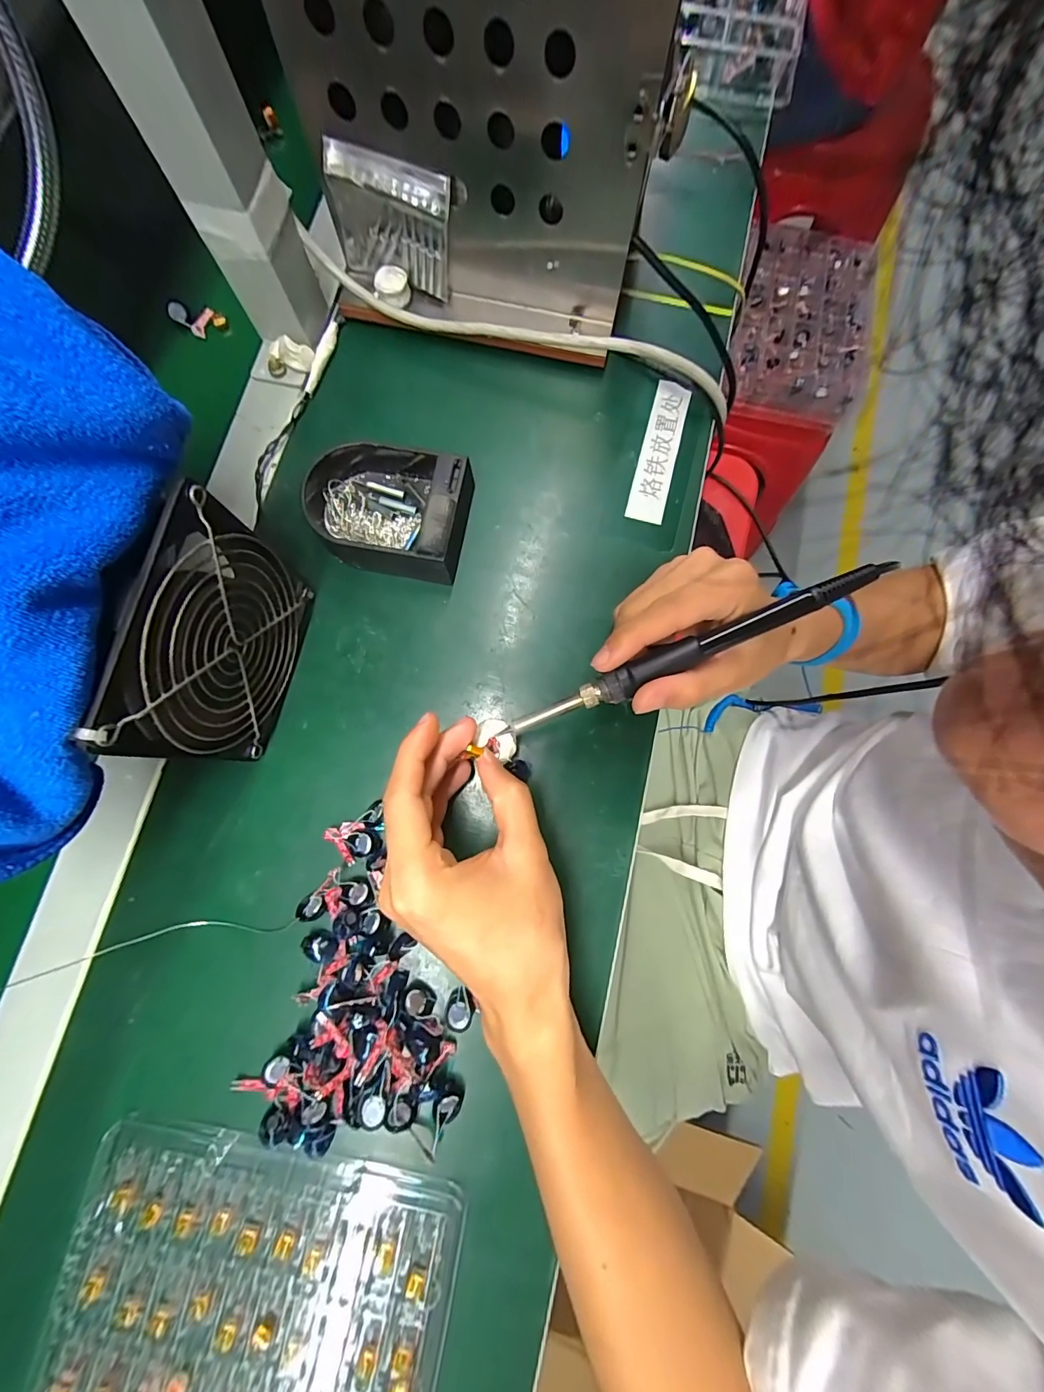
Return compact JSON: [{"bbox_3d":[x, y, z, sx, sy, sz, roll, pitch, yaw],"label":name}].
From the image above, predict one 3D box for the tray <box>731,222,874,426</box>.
[{"bbox_3d":[0.426,-0.580,0.707,0.189,0.033,0.326,12,79,2],"label":"tray"}]

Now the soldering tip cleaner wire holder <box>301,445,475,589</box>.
[{"bbox_3d":[-0.090,-0.125,0.304,0.119,0.037,0.094,13,79,2],"label":"soldering tip cleaner wire holder"}]

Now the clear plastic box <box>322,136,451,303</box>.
[{"bbox_3d":[-0.085,-0.307,0.304,0.079,0.070,0.010,16,79,3],"label":"clear plastic box"}]

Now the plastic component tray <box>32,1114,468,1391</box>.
[{"bbox_3d":[-0.147,0.366,0.223,0.190,0.011,0.253,11,79,2],"label":"plastic component tray"}]

